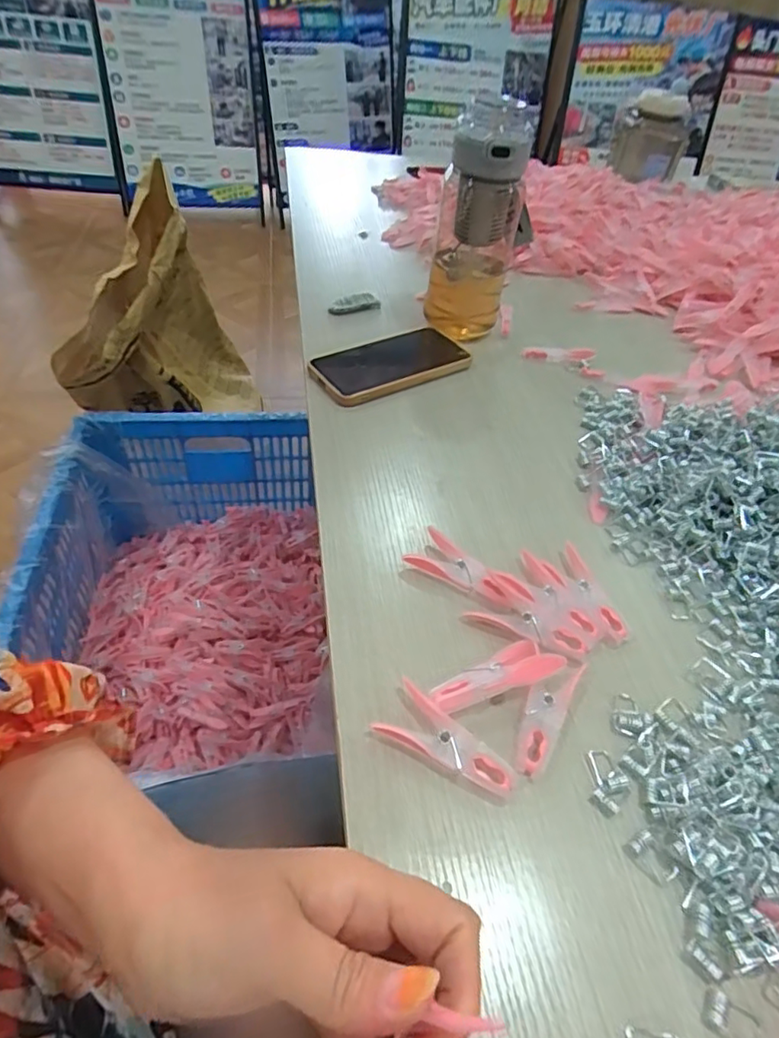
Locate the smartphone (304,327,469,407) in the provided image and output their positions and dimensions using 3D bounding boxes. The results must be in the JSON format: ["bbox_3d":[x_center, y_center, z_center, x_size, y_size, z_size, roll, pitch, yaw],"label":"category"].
[{"bbox_3d":[0.008,-0.159,0.571,0.171,0.012,0.078,-24,54,-26],"label":"smartphone"}]

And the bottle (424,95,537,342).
[{"bbox_3d":[0.089,-0.285,0.569,0.085,0.200,0.066,9,47,3],"label":"bottle"}]

